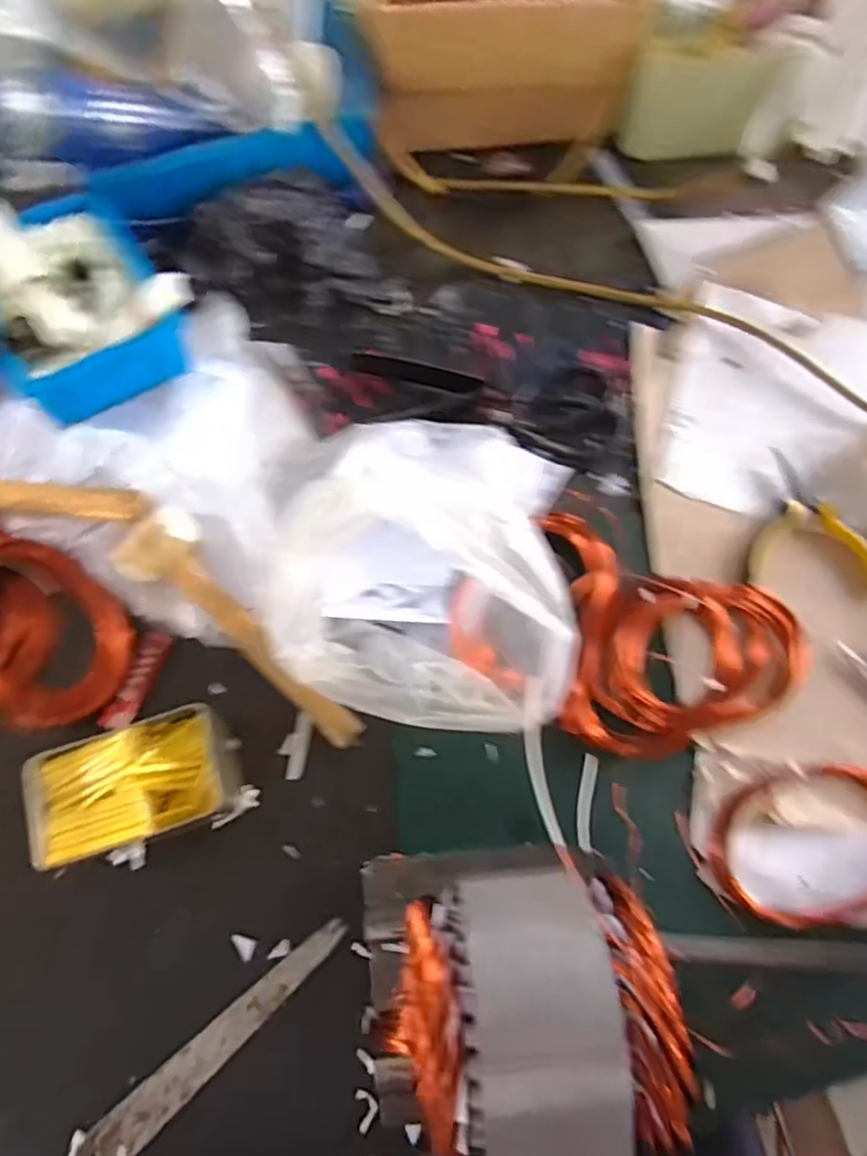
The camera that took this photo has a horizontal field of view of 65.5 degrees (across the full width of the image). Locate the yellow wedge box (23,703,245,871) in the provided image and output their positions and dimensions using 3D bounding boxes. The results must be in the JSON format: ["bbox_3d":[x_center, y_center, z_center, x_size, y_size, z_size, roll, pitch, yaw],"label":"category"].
[{"bbox_3d":[-0.225,0.155,0.515,0.136,0.060,0.084,-20,71,-3],"label":"yellow wedge box"}]

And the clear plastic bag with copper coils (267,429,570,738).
[{"bbox_3d":[0.001,-0.025,0.524,0.209,0.145,0.258,7,72,6],"label":"clear plastic bag with copper coils"}]

